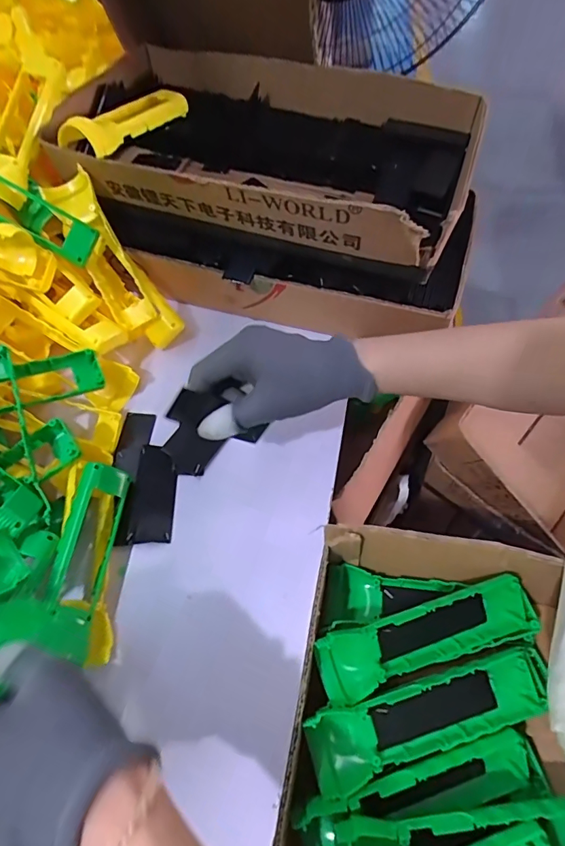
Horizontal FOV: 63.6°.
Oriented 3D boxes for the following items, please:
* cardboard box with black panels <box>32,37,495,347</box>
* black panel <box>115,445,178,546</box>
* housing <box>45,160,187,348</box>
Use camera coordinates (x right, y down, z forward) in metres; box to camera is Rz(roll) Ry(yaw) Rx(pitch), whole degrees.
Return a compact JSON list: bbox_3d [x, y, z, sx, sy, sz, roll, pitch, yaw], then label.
[{"bbox_3d":[-0.022,-0.250,0.495,0.430,0.167,0.231,21,62,15],"label":"cardboard box with black panels"},{"bbox_3d":[-0.119,0.066,0.419,0.043,0.004,0.093,9,61,-5],"label":"black panel"},{"bbox_3d":[-0.177,-0.160,0.478,0.052,0.057,0.181,-35,104,-16],"label":"housing"}]

